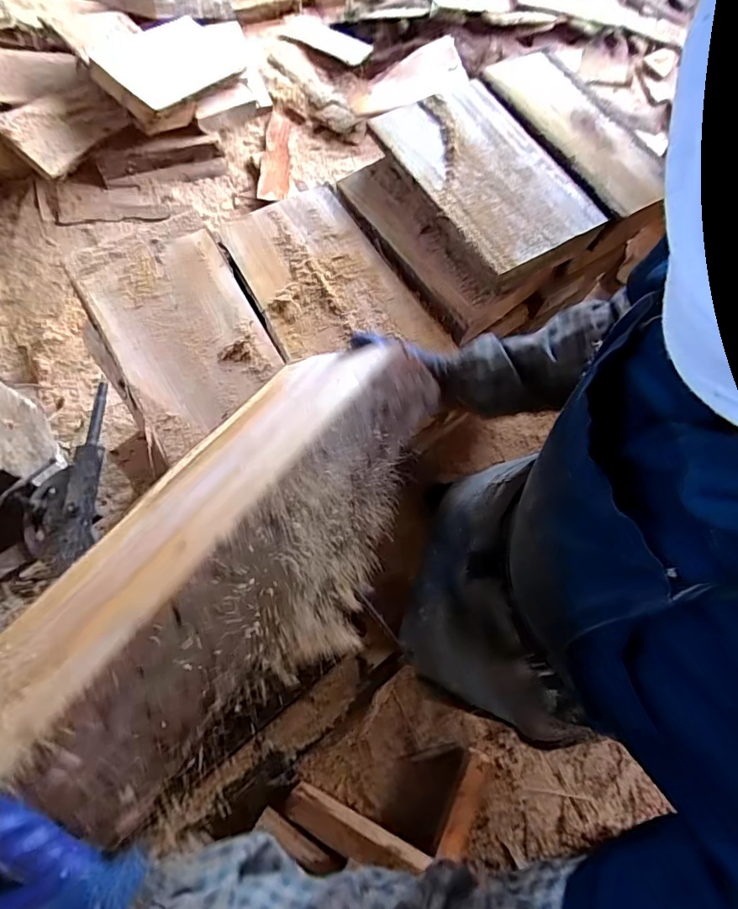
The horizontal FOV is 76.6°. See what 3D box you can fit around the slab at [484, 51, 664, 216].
[{"bbox_3d":[0.446,-0.703,0.986,0.174,0.046,0.483,-28,72,-11],"label":"slab"}]

